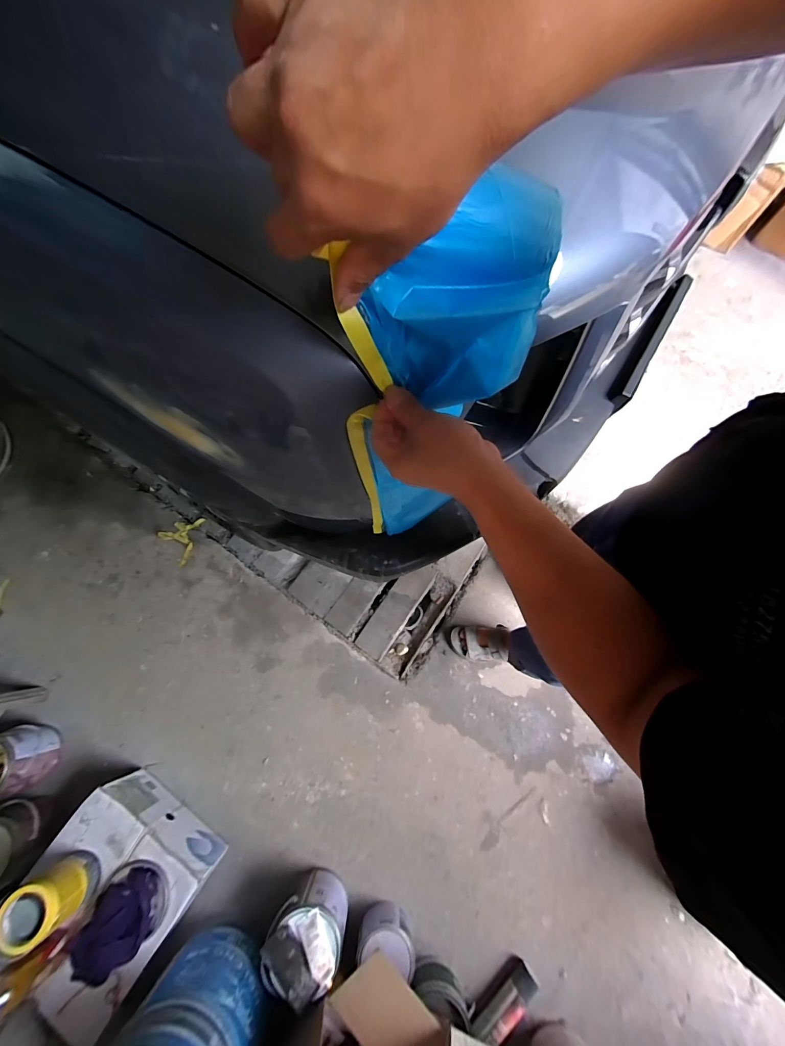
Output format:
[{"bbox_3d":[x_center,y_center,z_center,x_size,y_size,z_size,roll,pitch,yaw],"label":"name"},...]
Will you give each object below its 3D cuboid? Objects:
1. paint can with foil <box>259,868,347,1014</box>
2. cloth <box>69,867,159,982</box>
[{"bbox_3d":[-0.182,0.891,0.774,0.157,0.184,0.132,8,71,3],"label":"paint can with foil"},{"bbox_3d":[-0.587,0.845,0.741,0.183,0.040,0.129,-35,74,-11],"label":"cloth"}]

